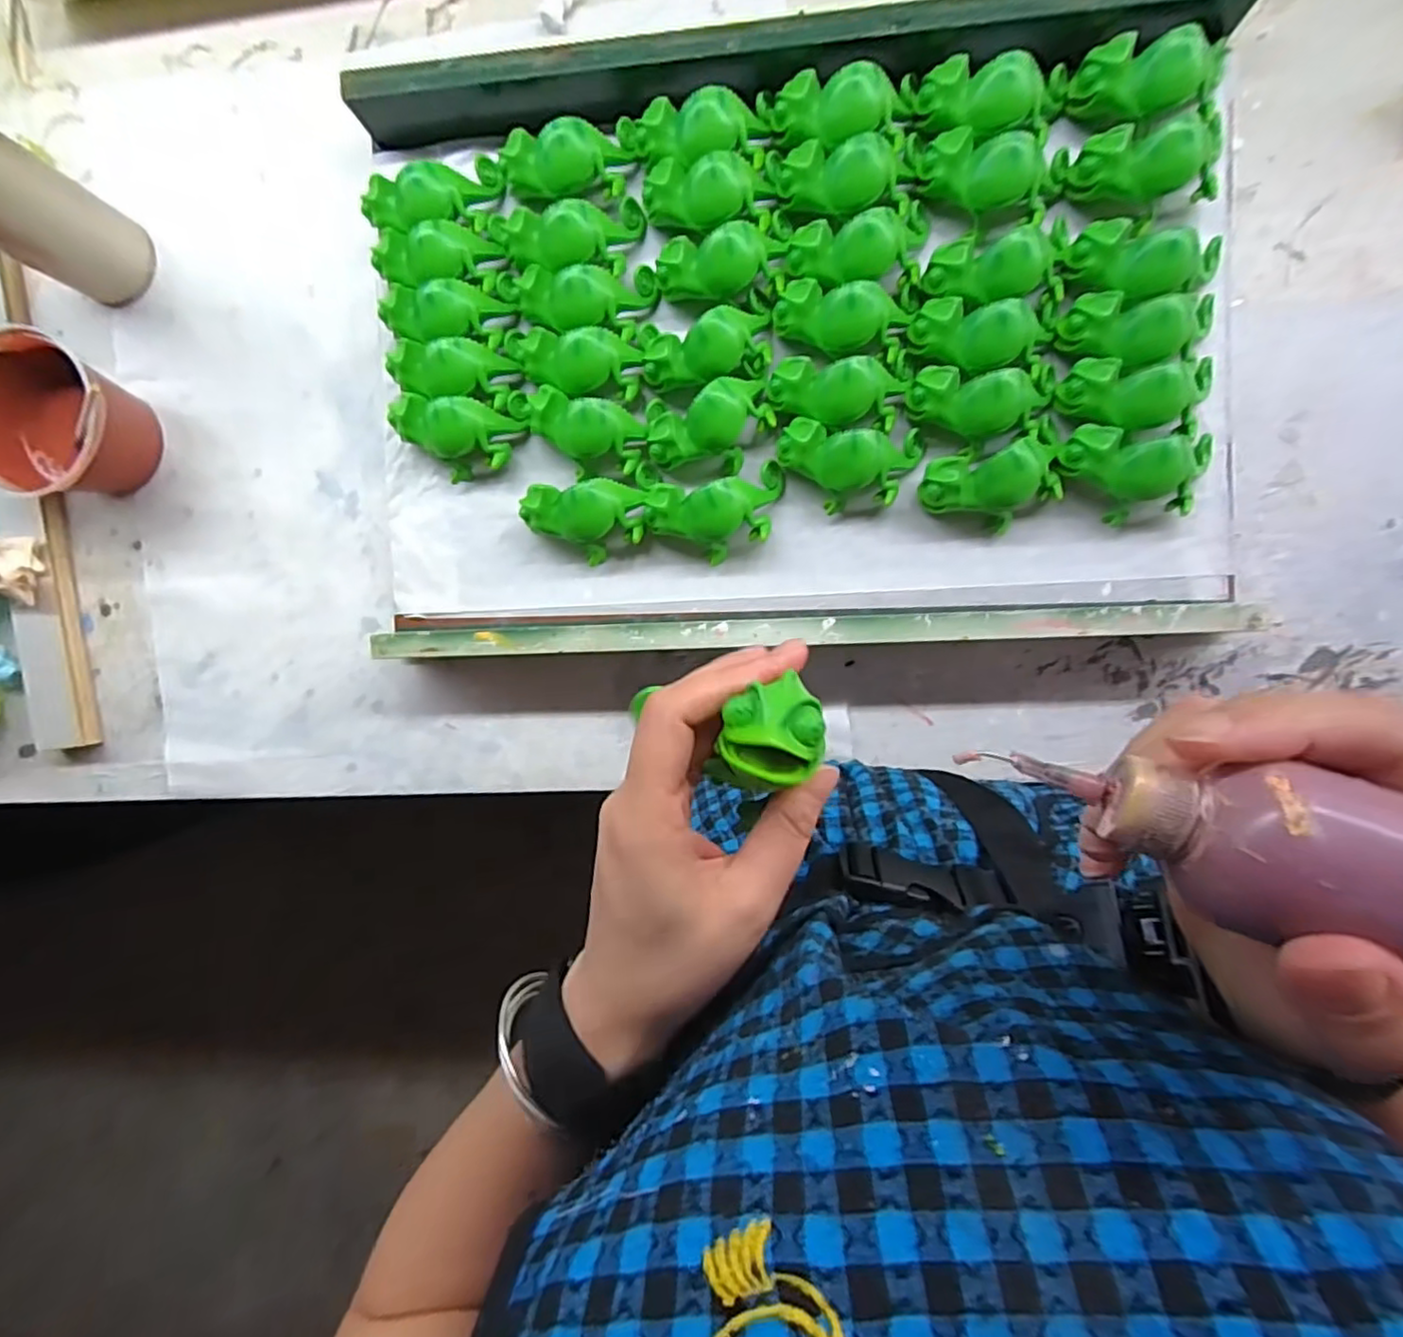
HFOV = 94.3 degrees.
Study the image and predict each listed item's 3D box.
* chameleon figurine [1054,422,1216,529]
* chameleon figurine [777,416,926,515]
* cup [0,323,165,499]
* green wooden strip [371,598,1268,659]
[{"bbox_3d":[0.288,-0.128,0.424,0.102,0.044,0.059,4,94,5],"label":"chameleon figurine"},{"bbox_3d":[0.101,-0.137,0.439,0.097,0.035,0.054,6,94,5],"label":"chameleon figurine"},{"bbox_3d":[-0.476,-0.178,0.482,0.105,0.072,0.111,0,94,5],"label":"cup"},{"bbox_3d":[0.057,-0.031,0.449,0.558,0.054,0.030,-1,93,5],"label":"green wooden strip"}]

